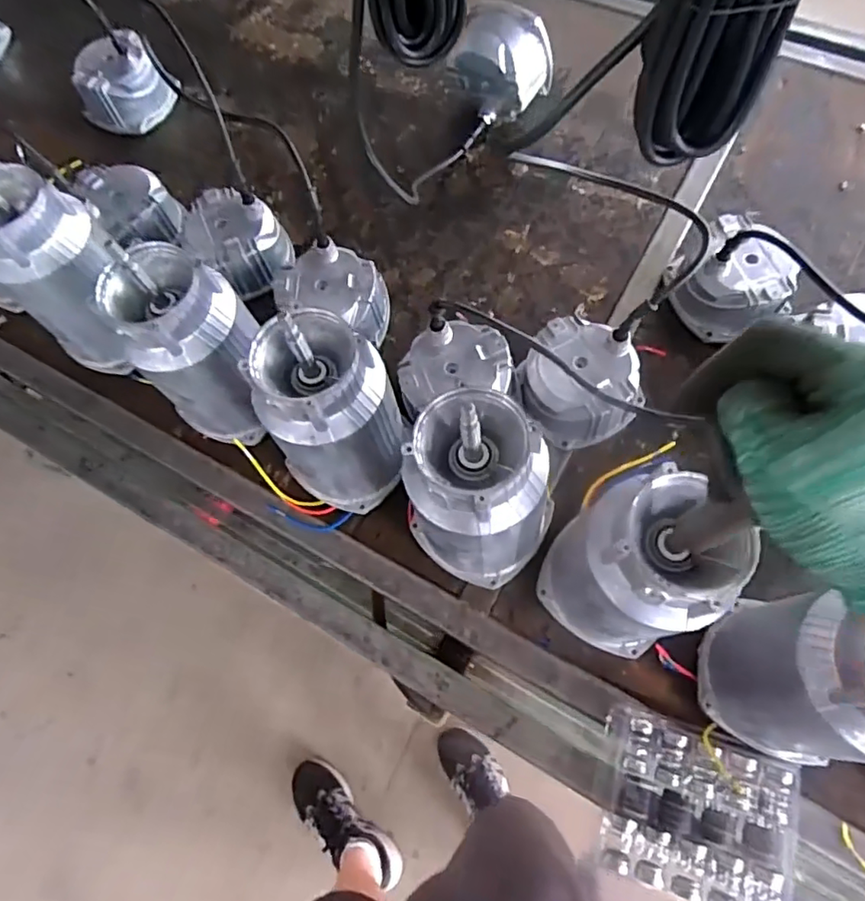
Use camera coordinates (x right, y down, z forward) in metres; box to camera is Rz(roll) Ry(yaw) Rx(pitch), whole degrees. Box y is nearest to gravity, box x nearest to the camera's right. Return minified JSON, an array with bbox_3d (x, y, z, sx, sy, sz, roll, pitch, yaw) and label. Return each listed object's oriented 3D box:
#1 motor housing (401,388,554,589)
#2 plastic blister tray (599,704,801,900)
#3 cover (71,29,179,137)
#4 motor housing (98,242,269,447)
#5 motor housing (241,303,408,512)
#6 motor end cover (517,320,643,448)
[{"bbox_3d":[0.044,0.043,0.524,0.128,0.221,0.113,33,74,15],"label":"motor housing"},{"bbox_3d":[0.230,0.319,0.506,0.160,0.029,0.131,16,70,9],"label":"plastic blister tray"},{"bbox_3d":[-0.468,-0.550,0.857,0.114,0.083,0.130,42,76,17],"label":"cover"},{"bbox_3d":[-0.236,-0.102,0.586,0.107,0.241,0.113,-1,69,4],"label":"motor housing"},{"bbox_3d":[-0.099,-0.027,0.556,0.132,0.226,0.109,17,70,10],"label":"motor housing"},{"bbox_3d":[0.158,-0.076,0.635,0.113,0.084,0.124,-22,69,-6],"label":"motor end cover"}]

